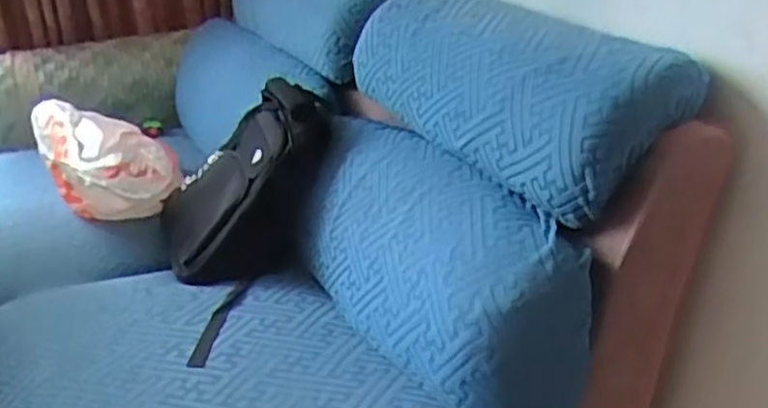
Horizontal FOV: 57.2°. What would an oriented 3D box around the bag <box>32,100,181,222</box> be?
[{"bbox_3d":[-0.665,-0.109,1.726,0.312,0.237,0.362,-11,29,-22],"label":"bag"}]

